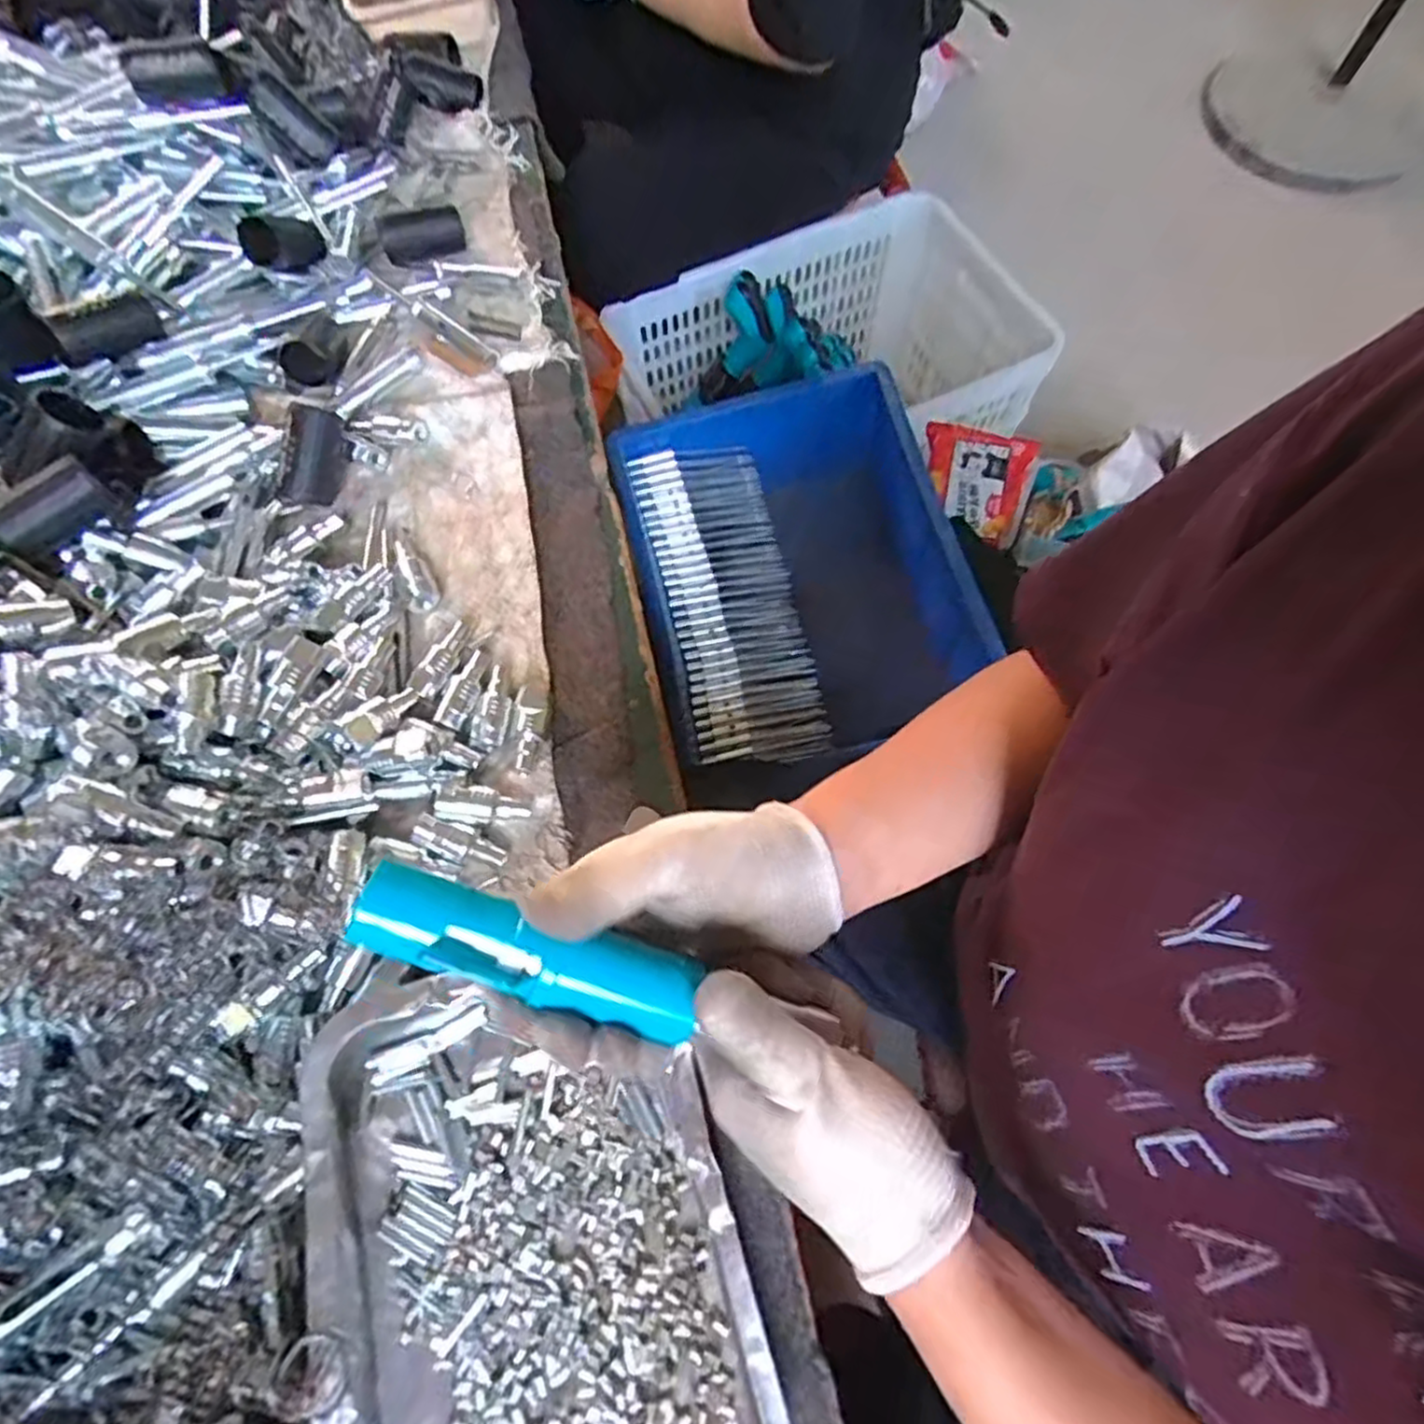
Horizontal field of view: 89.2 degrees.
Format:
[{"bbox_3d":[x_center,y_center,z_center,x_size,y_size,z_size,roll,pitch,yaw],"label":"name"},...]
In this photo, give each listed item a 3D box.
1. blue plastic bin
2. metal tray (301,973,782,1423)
[{"bbox_3d":[0.079,-0.154,0.729,0.306,0.131,0.376,-14,69,-4],"label":"blue plastic bin"},{"bbox_3d":[-0.081,0.246,0.327,0.176,0.039,0.251,-15,69,-5],"label":"metal tray"}]

